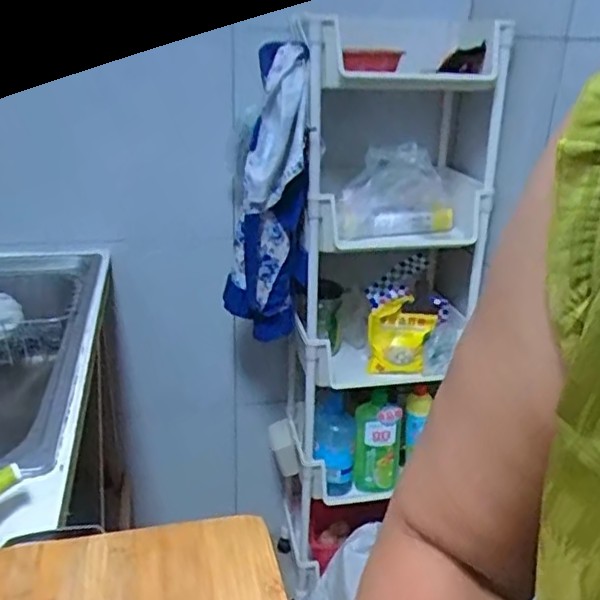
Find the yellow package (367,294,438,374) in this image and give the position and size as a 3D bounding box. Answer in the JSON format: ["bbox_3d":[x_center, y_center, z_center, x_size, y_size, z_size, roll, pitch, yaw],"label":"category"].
[{"bbox_3d":[0.202,0.070,1.265,0.131,0.150,0.022,-1,5,4],"label":"yellow package"}]

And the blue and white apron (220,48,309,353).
[{"bbox_3d":[-0.057,-0.168,1.084,0.137,0.490,0.070,1,24,-3],"label":"blue and white apron"}]

